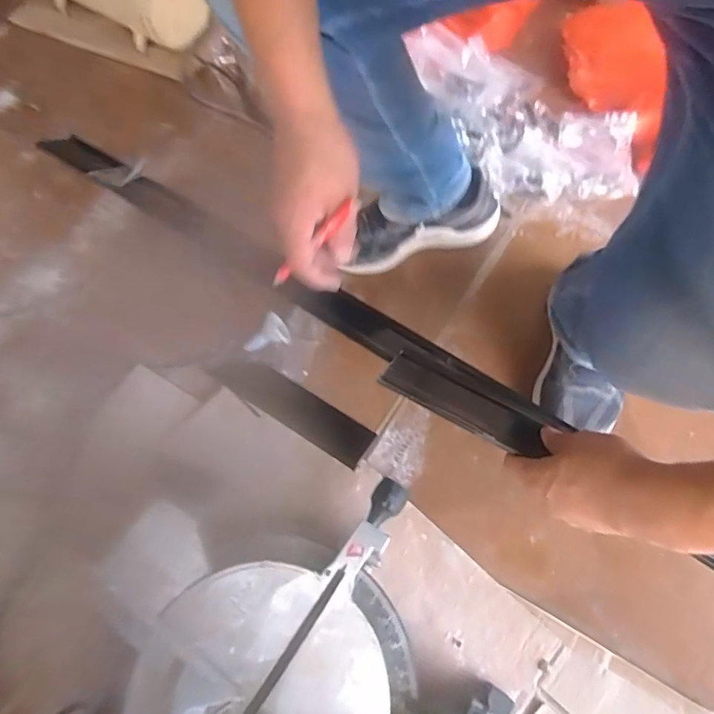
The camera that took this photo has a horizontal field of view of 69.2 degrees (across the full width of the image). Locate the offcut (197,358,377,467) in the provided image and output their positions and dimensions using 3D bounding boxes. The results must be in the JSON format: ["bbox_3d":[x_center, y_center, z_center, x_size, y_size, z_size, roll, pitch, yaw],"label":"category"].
[{"bbox_3d":[-0.098,0.067,0.738,0.257,0.010,0.060,29,68,16],"label":"offcut"}]

